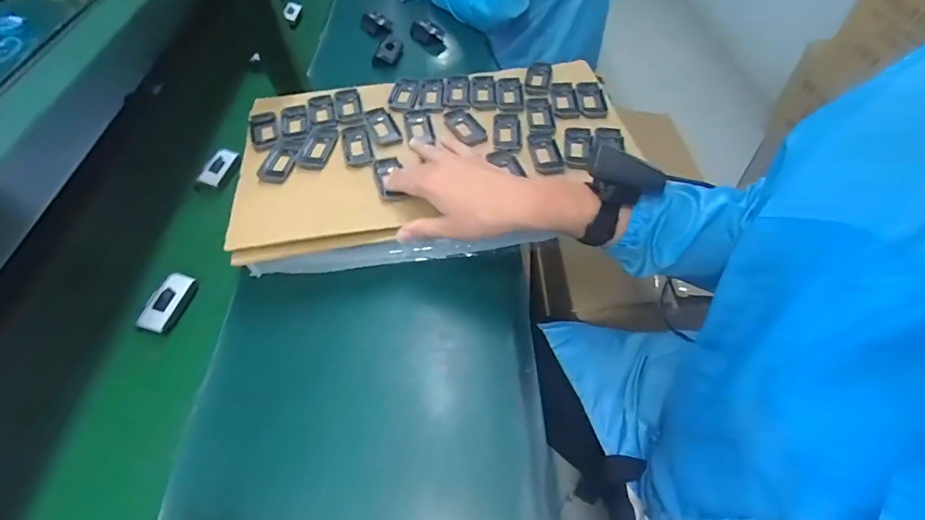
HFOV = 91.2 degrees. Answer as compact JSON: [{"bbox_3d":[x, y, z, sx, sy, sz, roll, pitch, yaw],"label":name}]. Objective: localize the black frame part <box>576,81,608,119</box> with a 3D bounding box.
[{"bbox_3d":[0.184,-0.230,0.649,0.036,0.012,0.072,-1,52,3],"label":"black frame part"}]

